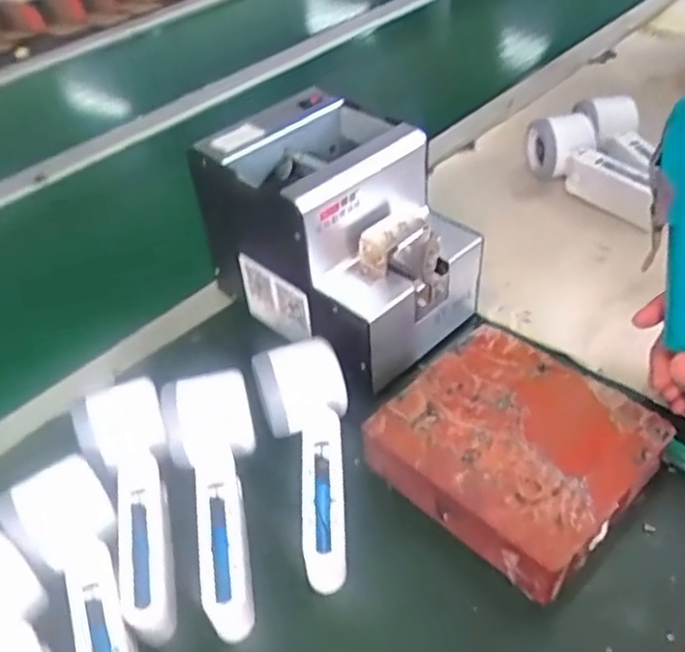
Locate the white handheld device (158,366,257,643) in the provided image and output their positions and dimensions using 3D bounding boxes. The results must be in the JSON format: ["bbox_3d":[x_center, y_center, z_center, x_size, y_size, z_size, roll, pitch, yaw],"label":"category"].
[{"bbox_3d":[-0.072,0.098,0.423,0.059,0.043,0.169,-15,42,-9],"label":"white handheld device"}]

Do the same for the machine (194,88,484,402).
[{"bbox_3d":[0.001,-0.071,0.526,0.137,0.145,0.170,-34,48,-28],"label":"machine"}]

